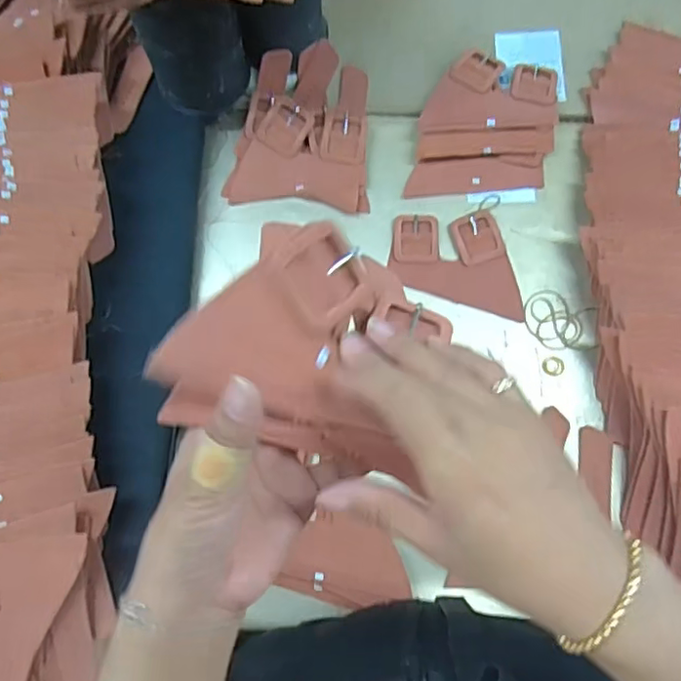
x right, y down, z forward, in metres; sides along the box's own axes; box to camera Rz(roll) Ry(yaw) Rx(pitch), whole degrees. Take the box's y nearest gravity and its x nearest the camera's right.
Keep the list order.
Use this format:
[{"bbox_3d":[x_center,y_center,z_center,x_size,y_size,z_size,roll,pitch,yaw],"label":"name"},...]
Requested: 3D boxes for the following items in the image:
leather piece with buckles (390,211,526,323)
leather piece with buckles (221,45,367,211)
[{"bbox_3d":[0.124,-0.087,0.607,0.143,0.010,0.095,17,80,4],"label":"leather piece with buckles"},{"bbox_3d":[-0.039,-0.226,0.623,0.146,0.034,0.167,6,80,2],"label":"leather piece with buckles"}]

